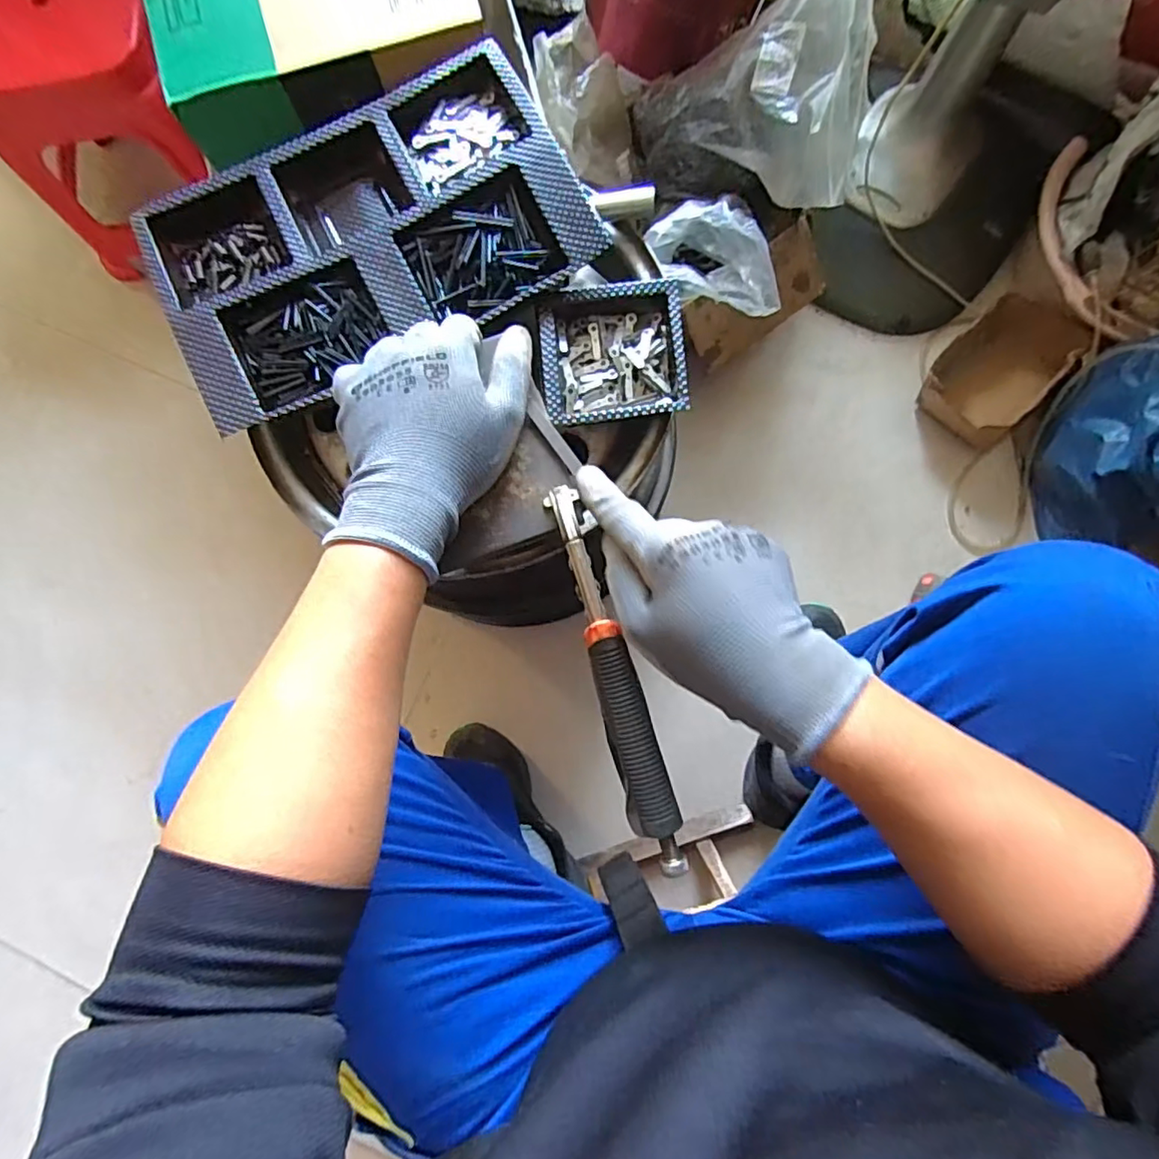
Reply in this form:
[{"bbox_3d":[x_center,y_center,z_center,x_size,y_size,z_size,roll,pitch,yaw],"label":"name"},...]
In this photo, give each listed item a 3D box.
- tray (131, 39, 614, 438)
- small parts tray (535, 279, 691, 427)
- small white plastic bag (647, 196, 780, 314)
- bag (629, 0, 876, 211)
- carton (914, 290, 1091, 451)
[{"bbox_3d":[-0.169,-0.274,0.481,0.325,0.044,0.203,-28,81,-1],"label":"tray"},{"bbox_3d":[0.028,-0.187,0.487,0.114,0.029,0.113,-6,82,2],"label":"small parts tray"},{"bbox_3d":[0.157,-0.360,0.664,0.155,0.098,0.082,14,83,5],"label":"small white plastic bag"},{"bbox_3d":[0.184,-0.530,0.650,0.276,0.205,0.140,28,84,7],"label":"bag"},{"bbox_3d":[0.557,-0.275,0.793,0.184,0.101,0.138,-44,82,-4],"label":"carton"}]

